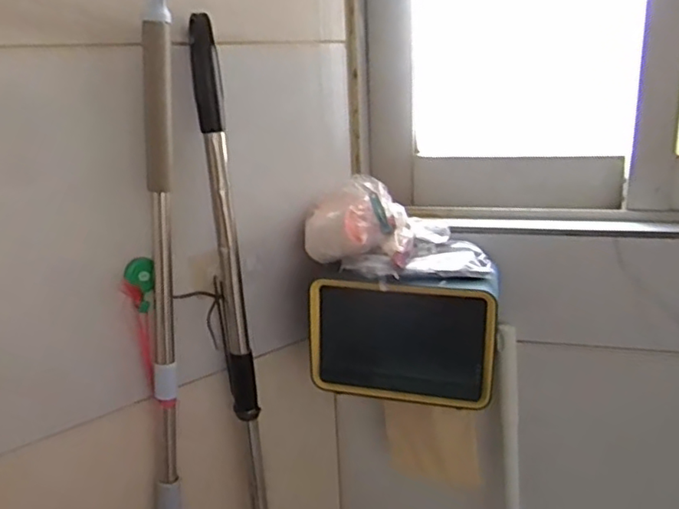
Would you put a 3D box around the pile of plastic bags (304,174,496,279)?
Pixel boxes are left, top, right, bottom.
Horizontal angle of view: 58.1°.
[{"bbox_3d":[0.066,-0.036,0.770,0.213,0.090,0.147,-3,18,1],"label":"pile of plastic bags"}]

